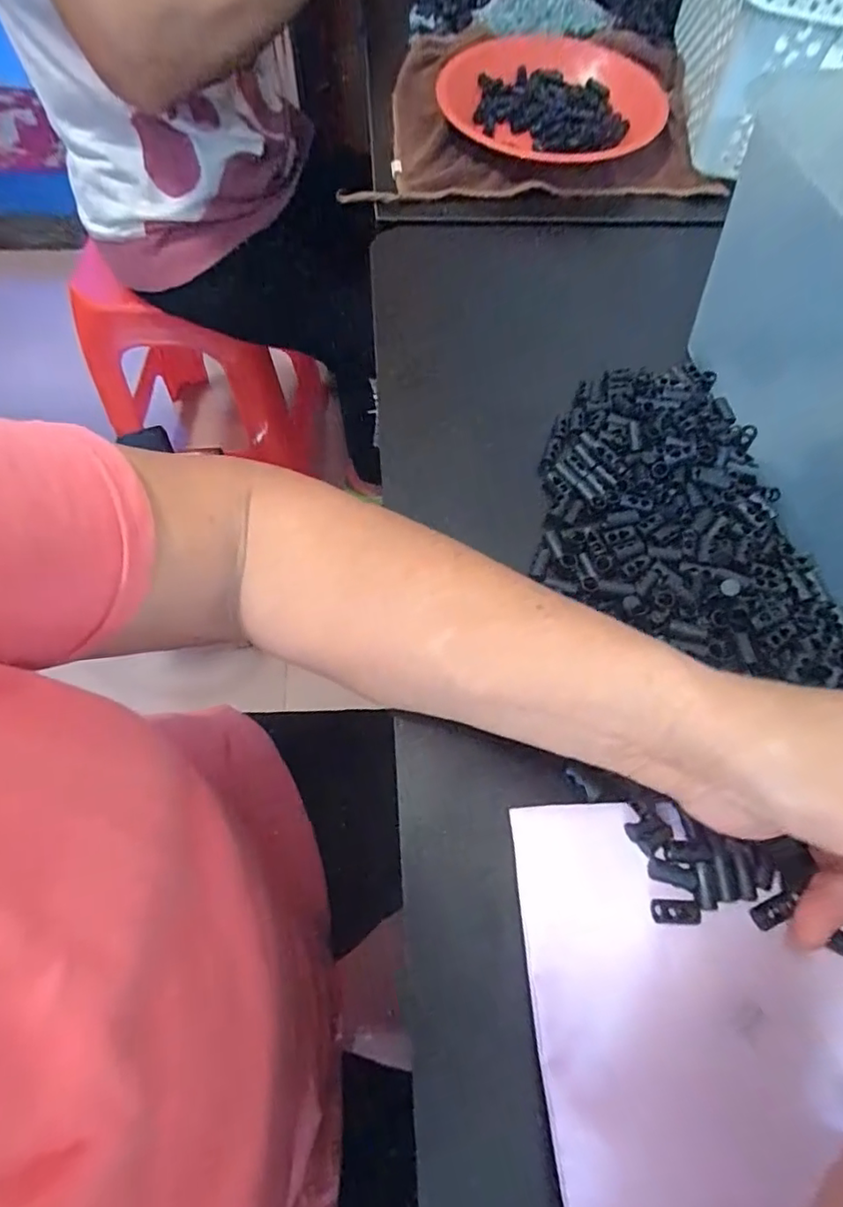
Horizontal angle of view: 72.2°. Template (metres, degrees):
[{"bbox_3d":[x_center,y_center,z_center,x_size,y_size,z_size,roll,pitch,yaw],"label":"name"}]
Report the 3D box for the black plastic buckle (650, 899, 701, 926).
[{"bbox_3d":[0.108,0.130,0.244,0.020,0.007,0.010,2,63,-2],"label":"black plastic buckle"}]

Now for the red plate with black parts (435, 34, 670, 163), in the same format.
[{"bbox_3d":[0.114,-0.445,0.515,0.190,0.040,0.174,1,63,-2],"label":"red plate with black parts"}]

